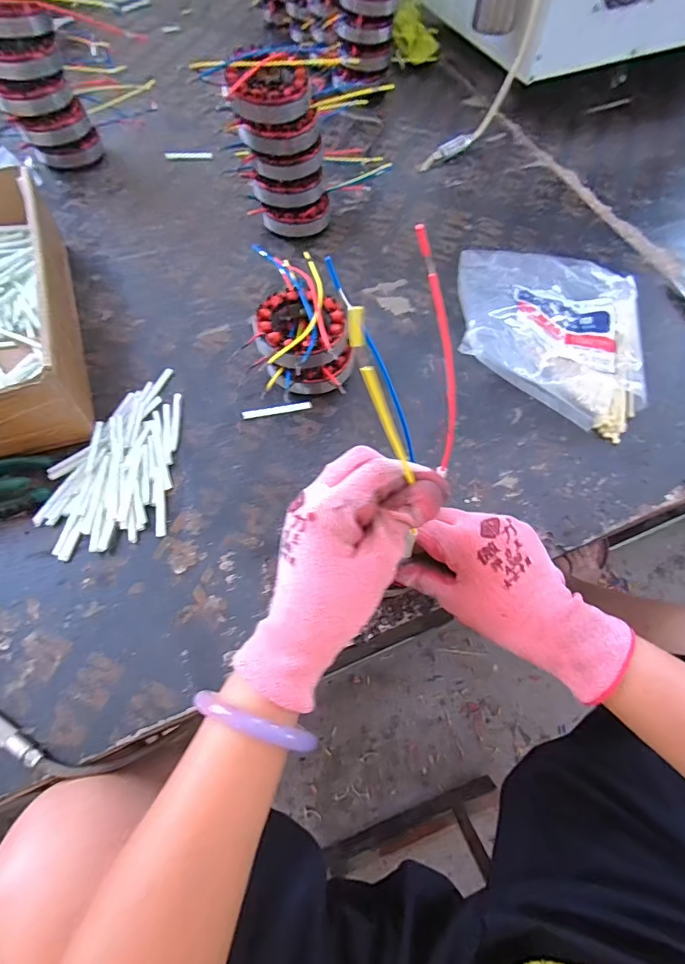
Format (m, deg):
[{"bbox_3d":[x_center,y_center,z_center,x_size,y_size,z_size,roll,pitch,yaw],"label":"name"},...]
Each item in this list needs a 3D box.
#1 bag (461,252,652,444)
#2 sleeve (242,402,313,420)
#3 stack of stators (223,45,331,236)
[{"bbox_3d":[0.226,-0.182,0.481,0.200,0.066,0.249,14,62,6],"label":"bag"},{"bbox_3d":[-0.065,-0.072,0.452,0.068,0.004,0.009,-11,63,-7],"label":"sleeve"},{"bbox_3d":[-0.067,-0.377,0.518,0.101,0.158,0.074,0,62,-1],"label":"stack of stators"}]

